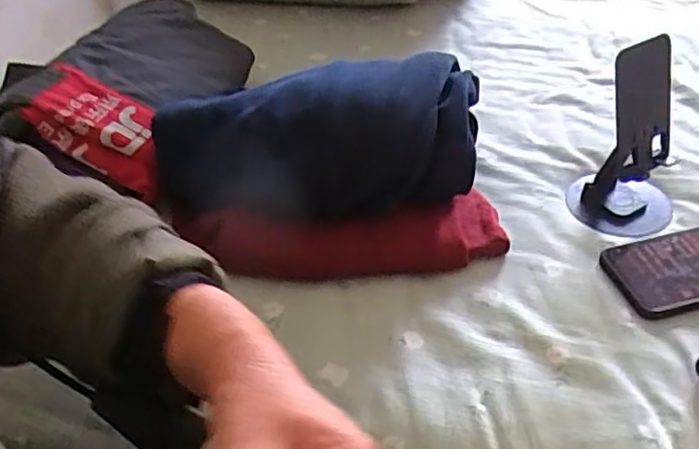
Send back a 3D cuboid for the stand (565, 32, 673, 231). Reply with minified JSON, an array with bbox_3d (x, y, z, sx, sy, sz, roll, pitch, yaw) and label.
[{"bbox_3d":[0.249,-0.074,0.562,0.089,0.146,0.076,16,44,21],"label":"stand"}]

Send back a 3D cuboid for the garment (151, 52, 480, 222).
[{"bbox_3d":[-0.025,-0.079,0.574,0.267,0.087,0.119,-8,39,-4],"label":"garment"}]

